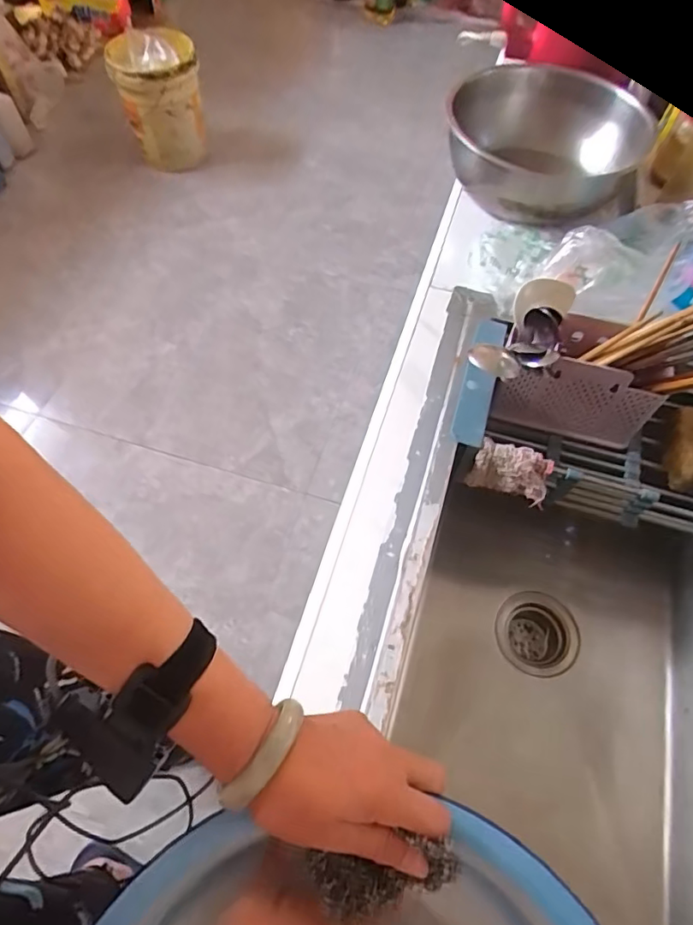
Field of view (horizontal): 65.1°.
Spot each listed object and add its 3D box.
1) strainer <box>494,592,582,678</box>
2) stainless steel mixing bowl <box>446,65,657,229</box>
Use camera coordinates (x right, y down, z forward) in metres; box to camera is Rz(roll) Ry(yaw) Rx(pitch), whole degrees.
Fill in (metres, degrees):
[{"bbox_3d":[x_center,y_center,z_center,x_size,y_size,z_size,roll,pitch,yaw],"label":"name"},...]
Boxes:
[{"bbox_3d":[0.250,0.242,0.746,0.107,0.075,0.104,0,61,-1],"label":"strainer"},{"bbox_3d":[0.276,-0.451,0.778,0.260,0.130,0.212,26,64,13],"label":"stainless steel mixing bowl"}]

